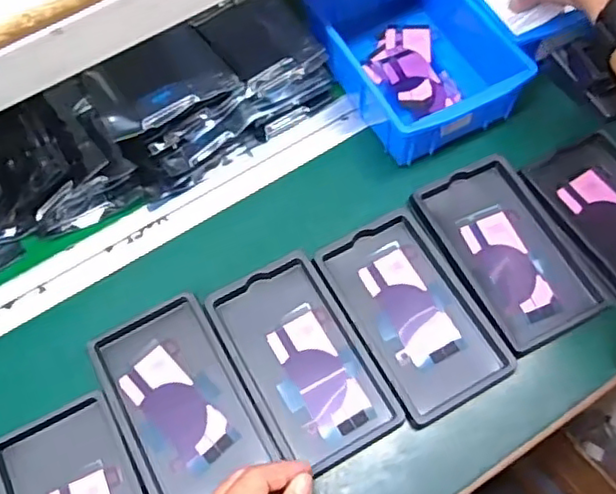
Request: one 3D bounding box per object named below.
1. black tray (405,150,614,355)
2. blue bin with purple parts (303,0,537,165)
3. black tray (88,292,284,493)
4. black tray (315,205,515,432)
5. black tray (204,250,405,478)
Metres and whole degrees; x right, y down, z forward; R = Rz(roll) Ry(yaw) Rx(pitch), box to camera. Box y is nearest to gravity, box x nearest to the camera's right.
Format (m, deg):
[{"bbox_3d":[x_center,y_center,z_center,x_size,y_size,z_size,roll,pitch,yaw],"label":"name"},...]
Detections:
[{"bbox_3d":[0.164,0.002,0.523,0.098,0.016,0.159,-27,66,-10],"label":"black tray"},{"bbox_3d":[0.089,-0.190,0.586,0.146,0.062,0.209,-25,66,-9],"label":"blue bin with purple parts"},{"bbox_3d":[-0.096,0.116,0.477,0.091,0.015,0.150,-28,66,-10],"label":"black tray"},{"bbox_3d":[0.083,0.051,0.503,0.093,0.015,0.158,-27,66,-10],"label":"black tray"},{"bbox_3d":[-0.005,0.087,0.488,0.092,0.018,0.158,-27,66,-10],"label":"black tray"}]

